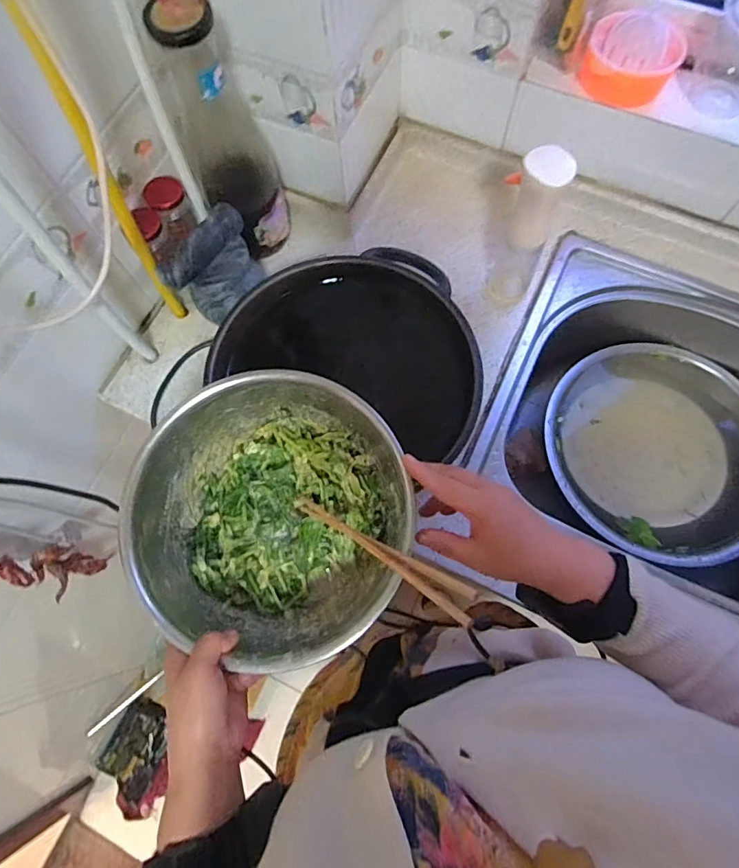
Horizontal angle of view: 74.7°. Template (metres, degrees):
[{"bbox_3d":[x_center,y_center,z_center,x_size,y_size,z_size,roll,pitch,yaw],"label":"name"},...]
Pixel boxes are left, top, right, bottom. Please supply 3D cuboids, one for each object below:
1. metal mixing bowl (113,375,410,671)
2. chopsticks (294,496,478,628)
[{"bbox_3d":[-0.086,0.081,0.461,0.237,0.114,0.239,0,73,2],"label":"metal mixing bowl"},{"bbox_3d":[0.003,0.096,0.414,0.214,0.015,0.024,21,71,44],"label":"chopsticks"}]

